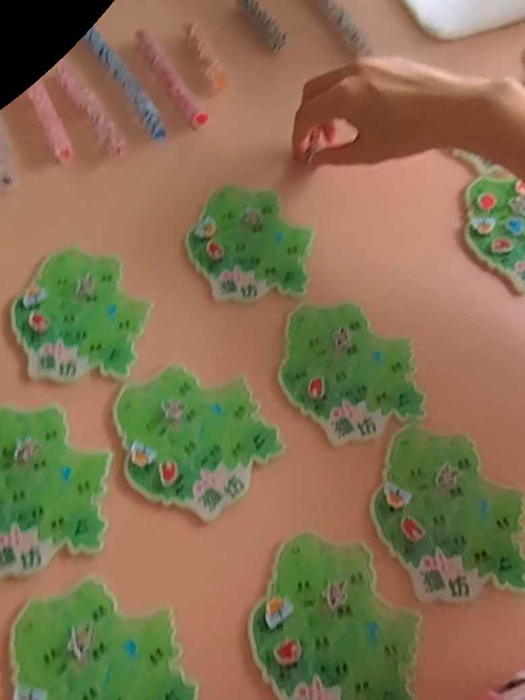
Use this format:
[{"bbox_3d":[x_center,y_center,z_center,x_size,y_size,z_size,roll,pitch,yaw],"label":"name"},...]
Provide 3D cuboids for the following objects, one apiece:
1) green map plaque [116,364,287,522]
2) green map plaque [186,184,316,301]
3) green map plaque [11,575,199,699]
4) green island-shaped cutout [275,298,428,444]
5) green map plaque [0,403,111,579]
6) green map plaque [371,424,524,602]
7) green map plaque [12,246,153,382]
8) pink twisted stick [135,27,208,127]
[{"bbox_3d":[-0.046,0.058,0.325,0.096,0.004,0.103,-30,74,-12],"label":"green map plaque"},{"bbox_3d":[-0.010,-0.087,0.379,0.095,0.004,0.098,1,70,-2],"label":"green map plaque"},{"bbox_3d":[-0.095,0.191,0.274,0.094,0.005,0.103,-25,73,-10],"label":"green map plaque"},{"bbox_3d":[0.064,0.013,0.345,0.097,0.004,0.102,1,70,-2],"label":"green island-shaped cutout"},{"bbox_3d":[-0.144,0.088,0.310,0.079,0.004,0.104,-8,71,-5],"label":"green map plaque"},{"bbox_3d":[0.125,0.108,0.311,0.096,0.005,0.102,1,70,-2],"label":"green map plaque"},{"bbox_3d":[-0.136,-0.028,0.353,0.094,0.004,0.102,6,70,0],"label":"green map plaque"},{"bbox_3d":[-0.087,-0.255,0.434,0.018,0.012,0.124,-30,74,-12],"label":"pink twisted stick"}]

